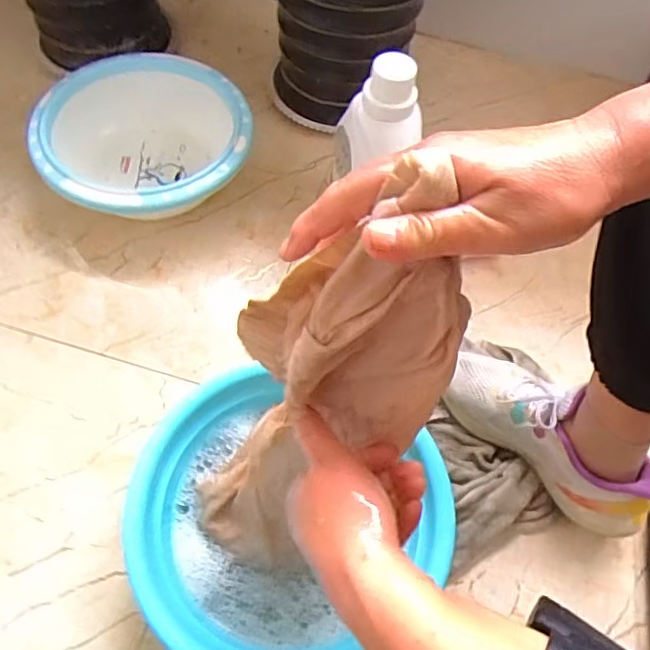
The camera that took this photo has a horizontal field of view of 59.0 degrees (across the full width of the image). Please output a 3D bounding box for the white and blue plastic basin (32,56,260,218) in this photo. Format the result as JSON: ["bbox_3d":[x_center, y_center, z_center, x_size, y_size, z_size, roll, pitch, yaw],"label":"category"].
[{"bbox_3d":[-0.254,-0.262,0.826,0.279,0.115,0.279,2,61,-4],"label":"white and blue plastic basin"}]

